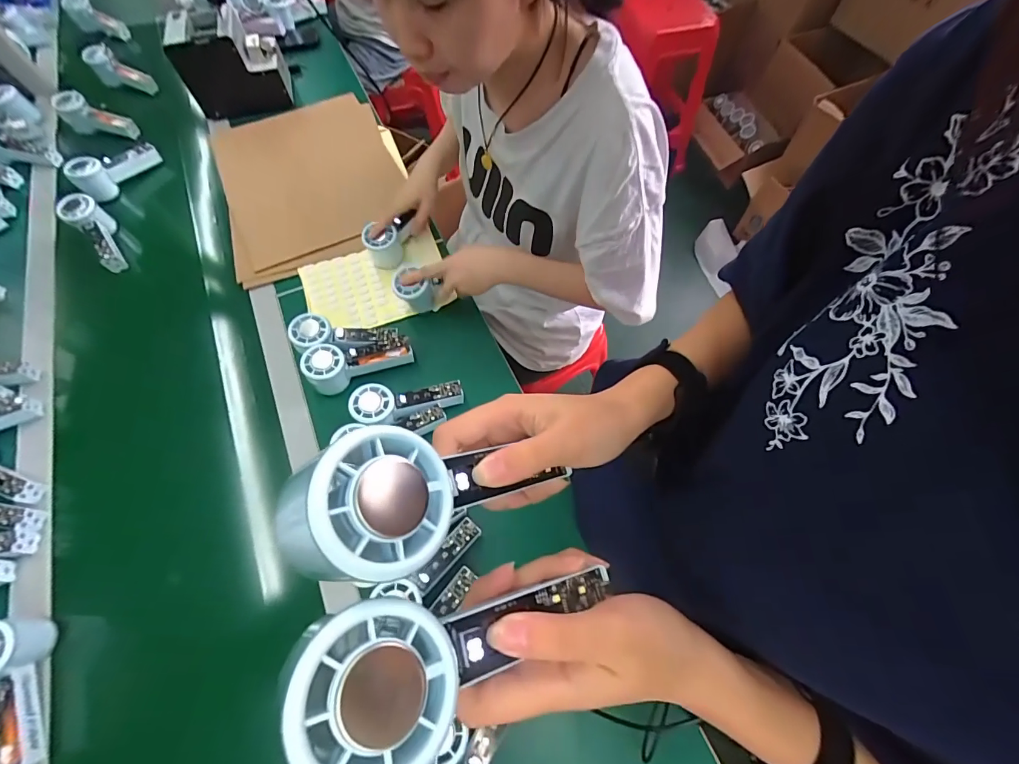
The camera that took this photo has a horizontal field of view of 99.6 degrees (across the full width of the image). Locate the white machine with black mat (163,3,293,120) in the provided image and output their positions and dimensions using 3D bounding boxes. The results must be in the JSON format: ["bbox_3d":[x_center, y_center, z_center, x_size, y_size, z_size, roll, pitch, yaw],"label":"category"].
[{"bbox_3d":[-0.558,-0.650,0.871,0.179,0.128,0.134,-12,63,-6],"label":"white machine with black mat"}]

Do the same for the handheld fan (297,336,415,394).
[{"bbox_3d":[-0.220,-0.032,0.628,0.151,0.054,0.061,-15,64,-7],"label":"handheld fan"}]

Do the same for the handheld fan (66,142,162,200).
[{"bbox_3d":[-0.747,-0.411,0.813,0.045,0.055,0.149,28,66,14],"label":"handheld fan"}]

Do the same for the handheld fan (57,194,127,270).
[{"bbox_3d":[-0.711,-0.250,0.745,0.053,0.053,0.153,-33,84,-15],"label":"handheld fan"}]

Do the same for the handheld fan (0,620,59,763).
[{"bbox_3d":[-0.534,0.331,0.450,0.054,0.053,0.153,-20,64,-10],"label":"handheld fan"}]

